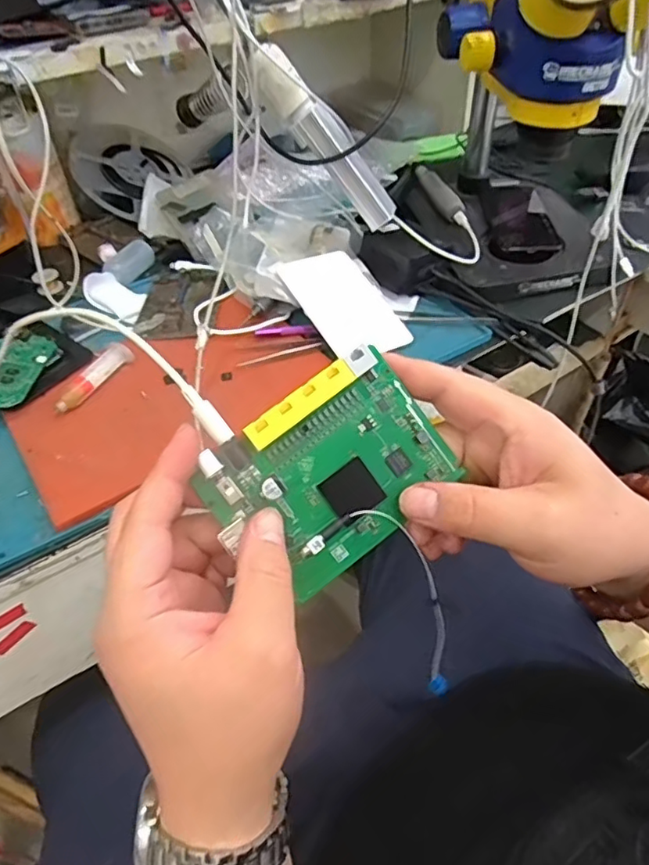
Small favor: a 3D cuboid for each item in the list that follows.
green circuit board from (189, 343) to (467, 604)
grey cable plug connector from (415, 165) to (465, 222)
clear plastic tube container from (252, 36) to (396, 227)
[{"bbox_3d":[0.003,0.019,0.271,0.106,0.010,0.081,-35,95,-8],"label":"green circuit board"},{"bbox_3d":[0.150,-0.318,0.759,0.024,0.024,0.128,-11,46,-7],"label":"grey cable plug connector"},{"bbox_3d":[0.003,-0.293,0.581,0.038,0.196,0.030,-26,36,33],"label":"clear plastic tube container"}]

